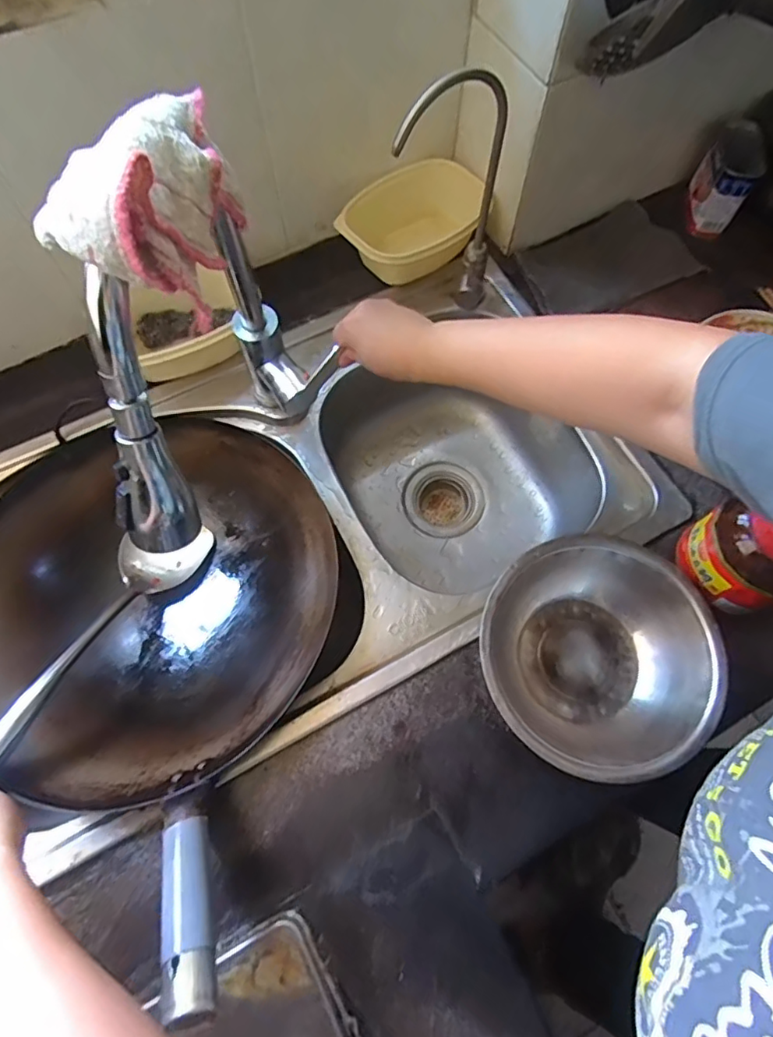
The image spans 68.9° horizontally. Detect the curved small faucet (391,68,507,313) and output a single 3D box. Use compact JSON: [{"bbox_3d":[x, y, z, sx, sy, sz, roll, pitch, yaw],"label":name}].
[{"bbox_3d":[0.064,-0.315,0.574,0.099,0.260,0.069,1,69,5],"label":"curved small faucet"}]

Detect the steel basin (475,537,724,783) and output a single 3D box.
[{"bbox_3d":[0.182,0.123,0.511,0.194,0.082,0.193,-1,69,4],"label":"steel basin"}]

